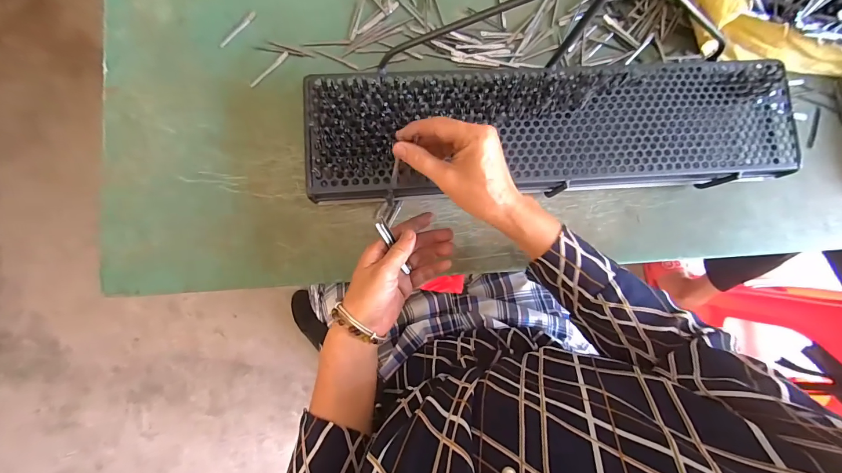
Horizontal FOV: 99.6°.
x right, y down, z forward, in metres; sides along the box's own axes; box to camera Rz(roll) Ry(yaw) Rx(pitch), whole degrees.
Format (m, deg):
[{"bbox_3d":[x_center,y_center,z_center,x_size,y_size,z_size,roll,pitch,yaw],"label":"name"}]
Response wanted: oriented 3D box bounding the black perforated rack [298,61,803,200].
[{"bbox_3d":[0.167,-0.130,0.441,0.596,0.055,0.147,-4,85,-6],"label":"black perforated rack"}]

